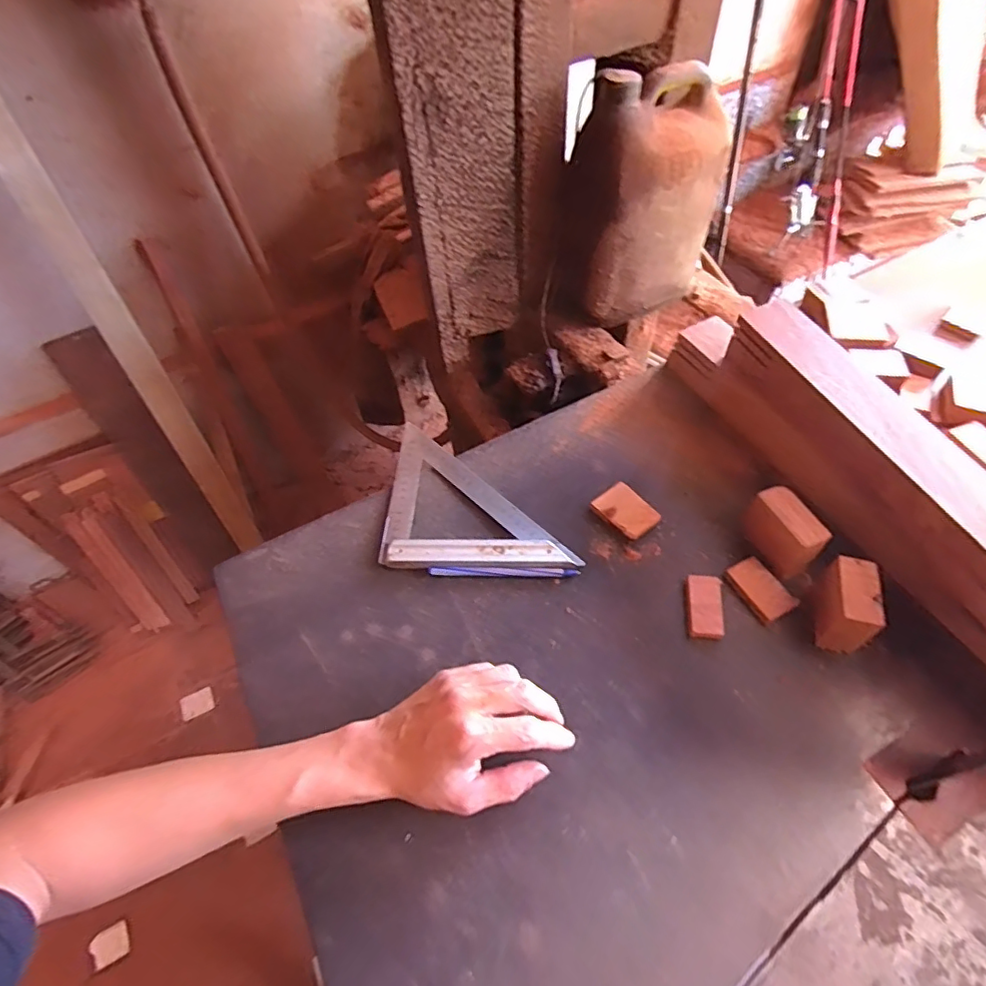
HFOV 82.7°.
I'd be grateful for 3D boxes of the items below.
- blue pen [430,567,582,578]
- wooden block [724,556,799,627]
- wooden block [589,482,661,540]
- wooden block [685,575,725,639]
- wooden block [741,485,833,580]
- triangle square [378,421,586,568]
[{"bbox_3d":[0.010,0.076,0.526,0.138,0.010,0.008,0,55,4],"label":"blue pen"},{"bbox_3d":[0.239,0.086,0.502,0.035,0.013,0.056,-25,57,-14],"label":"wooden block"},{"bbox_3d":[0.131,0.018,0.556,0.042,0.009,0.058,-34,60,-19],"label":"wooden block"},{"bbox_3d":[0.186,0.101,0.494,0.030,0.011,0.059,7,55,8],"label":"wooden block"},{"bbox_3d":[0.258,0.037,0.503,0.033,0.059,0.064,-23,56,-13],"label":"wooden block"},{"bbox_3d":[-0.014,-0.003,0.579,0.185,0.016,0.174,0,55,3],"label":"triangle square"}]

